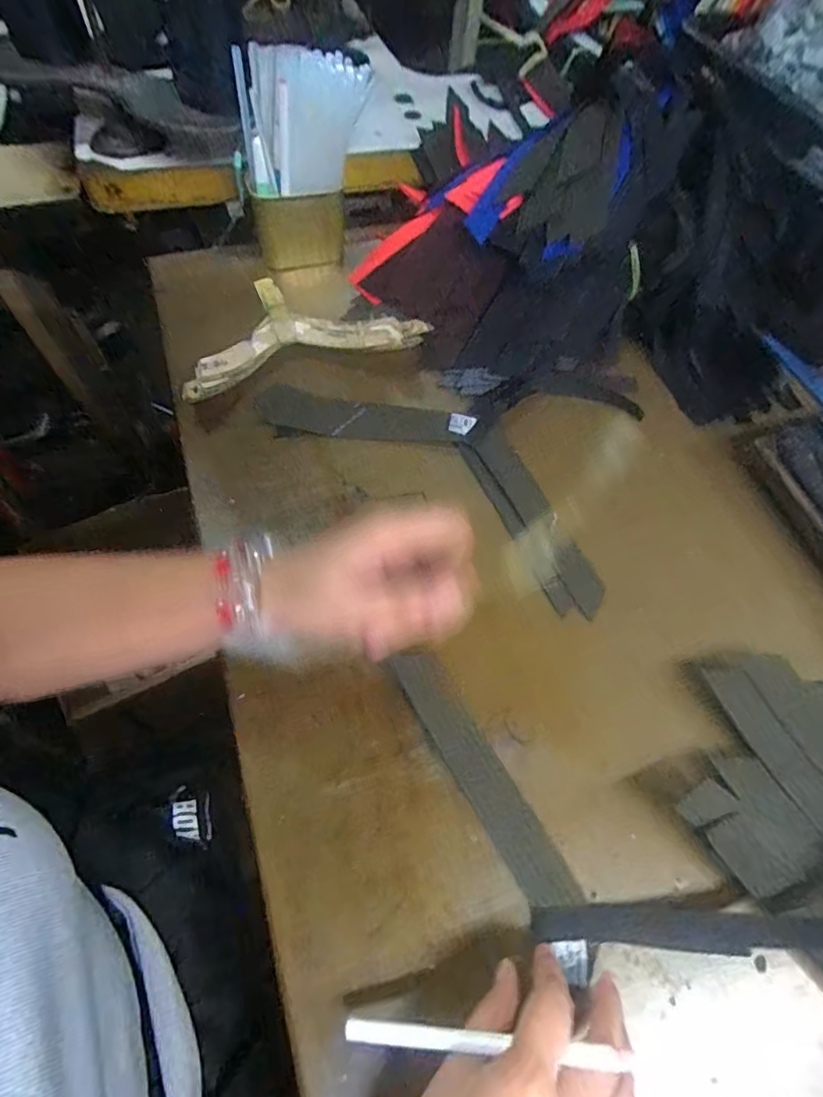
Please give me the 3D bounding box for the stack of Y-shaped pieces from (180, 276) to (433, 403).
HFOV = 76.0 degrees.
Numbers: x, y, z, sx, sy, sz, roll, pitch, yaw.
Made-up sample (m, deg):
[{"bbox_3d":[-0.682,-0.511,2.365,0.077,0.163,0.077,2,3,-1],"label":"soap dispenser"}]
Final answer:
[{"bbox_3d":[-0.120,-0.222,0.530,0.233,0.030,0.127,-21,64,-14],"label":"stack of Y-shaped pieces"}]

